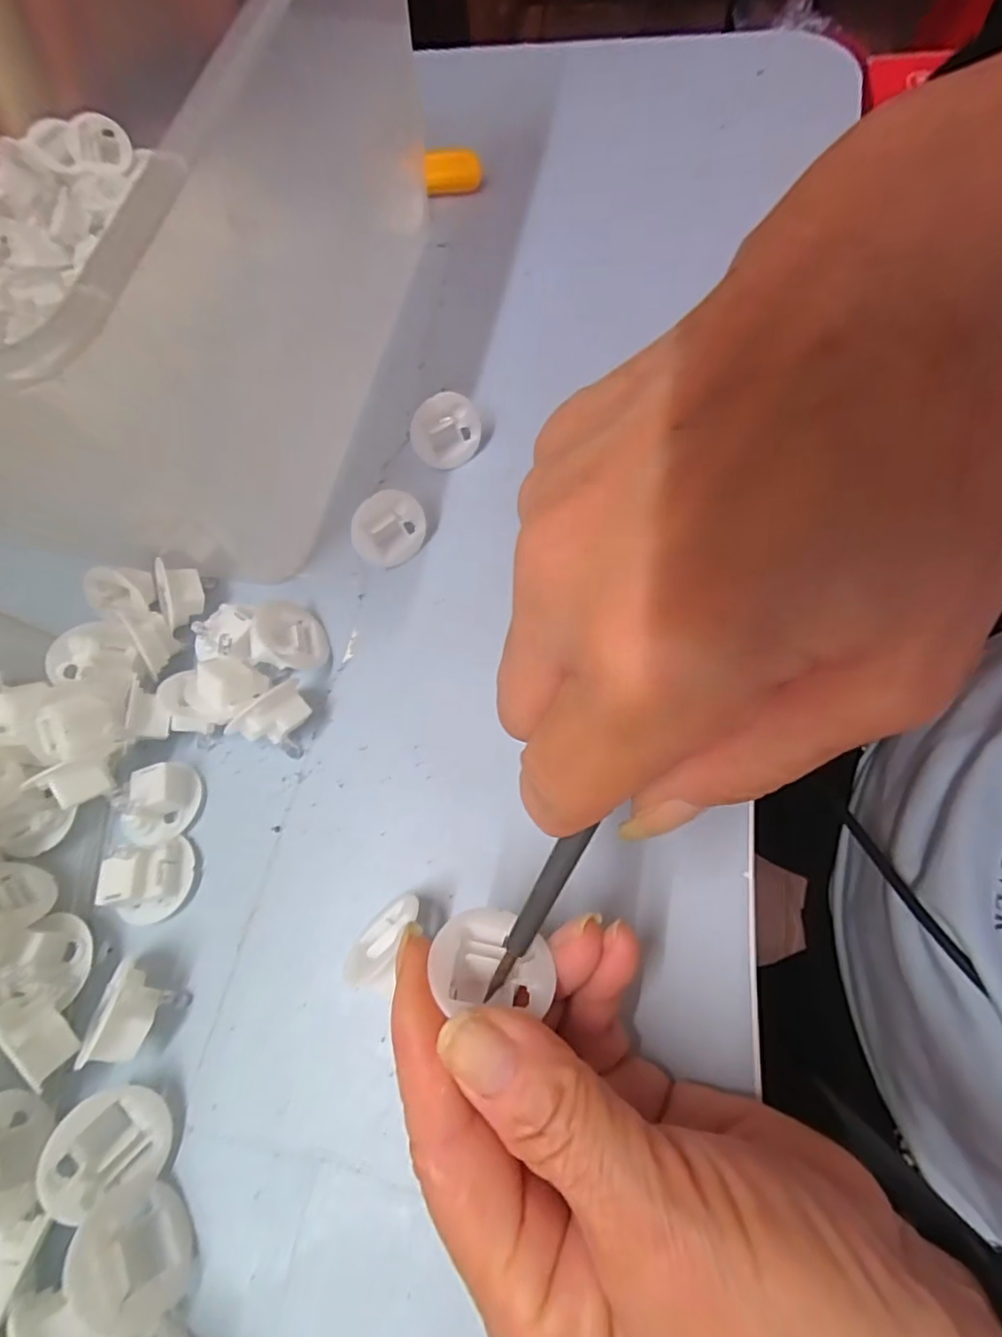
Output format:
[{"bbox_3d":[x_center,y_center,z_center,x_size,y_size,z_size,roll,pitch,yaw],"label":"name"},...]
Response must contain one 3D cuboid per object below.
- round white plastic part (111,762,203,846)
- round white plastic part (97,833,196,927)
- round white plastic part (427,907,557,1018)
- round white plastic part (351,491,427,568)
[{"bbox_3d":[-0.132,0.051,0.227,0.029,0.014,0.026,-41,69,-9],"label":"round white plastic part"},{"bbox_3d":[-0.128,0.077,0.216,0.027,0.013,0.027,0,69,0],"label":"round white plastic part"},{"bbox_3d":[-0.003,0.078,0.159,0.031,0.009,0.026,6,38,-8],"label":"round white plastic part"},{"bbox_3d":[-0.050,-0.061,0.259,0.032,0.031,0.010,-27,38,-16],"label":"round white plastic part"}]

